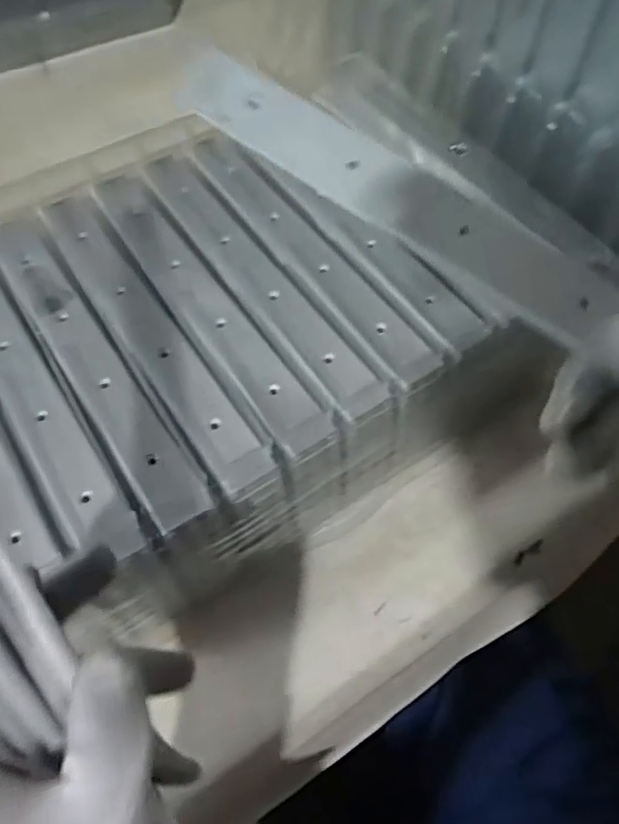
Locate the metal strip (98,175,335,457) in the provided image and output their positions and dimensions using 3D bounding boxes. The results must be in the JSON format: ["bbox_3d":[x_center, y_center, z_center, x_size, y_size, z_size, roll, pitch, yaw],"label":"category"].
[{"bbox_3d":[-0.068,-0.073,0.412,0.035,0.009,0.249,-31,63,-16],"label":"metal strip"}]

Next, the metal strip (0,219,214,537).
[{"bbox_3d":[-0.135,-0.035,0.390,0.034,0.009,0.254,-30,63,-15],"label":"metal strip"}]

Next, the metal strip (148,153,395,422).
[{"bbox_3d":[-0.036,-0.094,0.424,0.035,0.008,0.253,-31,64,-16],"label":"metal strip"}]

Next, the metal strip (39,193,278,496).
[{"bbox_3d":[-0.102,-0.055,0.400,0.035,0.009,0.252,-30,63,-15],"label":"metal strip"}]

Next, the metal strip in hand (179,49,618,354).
[{"bbox_3d":[0.039,-0.101,0.293,0.218,0.011,0.029,34,93,9],"label":"metal strip in hand"}]

